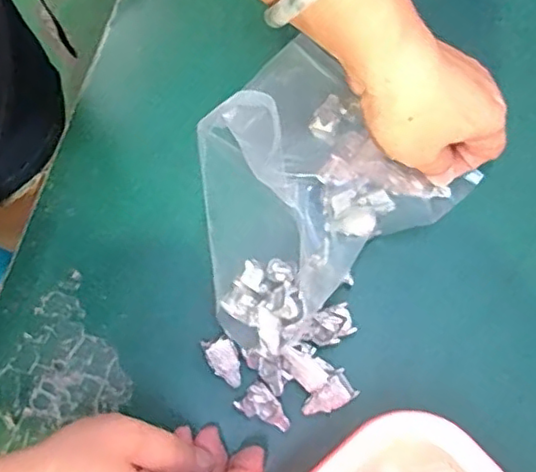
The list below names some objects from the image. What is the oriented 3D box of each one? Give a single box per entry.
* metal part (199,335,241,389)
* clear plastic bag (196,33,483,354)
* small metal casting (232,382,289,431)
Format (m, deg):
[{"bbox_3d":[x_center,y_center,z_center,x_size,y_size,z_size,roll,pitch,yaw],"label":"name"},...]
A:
[{"bbox_3d":[-0.025,0.071,0.354,0.016,0.015,0.030,-29,76,-6],"label":"metal part"},{"bbox_3d":[0.012,-0.029,0.371,0.157,0.032,0.138,-41,77,-9],"label":"clear plastic bag"},{"bbox_3d":[-0.001,0.097,0.344,0.030,0.018,0.018,39,79,11],"label":"small metal casting"}]

